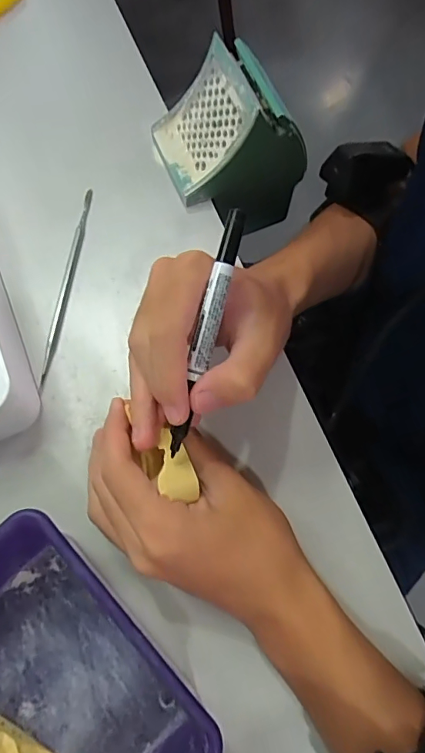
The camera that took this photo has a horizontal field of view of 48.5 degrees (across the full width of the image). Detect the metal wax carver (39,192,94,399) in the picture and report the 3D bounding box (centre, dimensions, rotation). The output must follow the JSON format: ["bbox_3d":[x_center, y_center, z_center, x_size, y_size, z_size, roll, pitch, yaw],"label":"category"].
[{"bbox_3d":[-0.110,-0.072,0.357,0.008,0.007,0.168,7,74,2],"label":"metal wax carver"}]

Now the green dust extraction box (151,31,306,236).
[{"bbox_3d":[0.012,-0.189,0.389,0.104,0.132,0.079,-24,75,-7],"label":"green dust extraction box"}]

